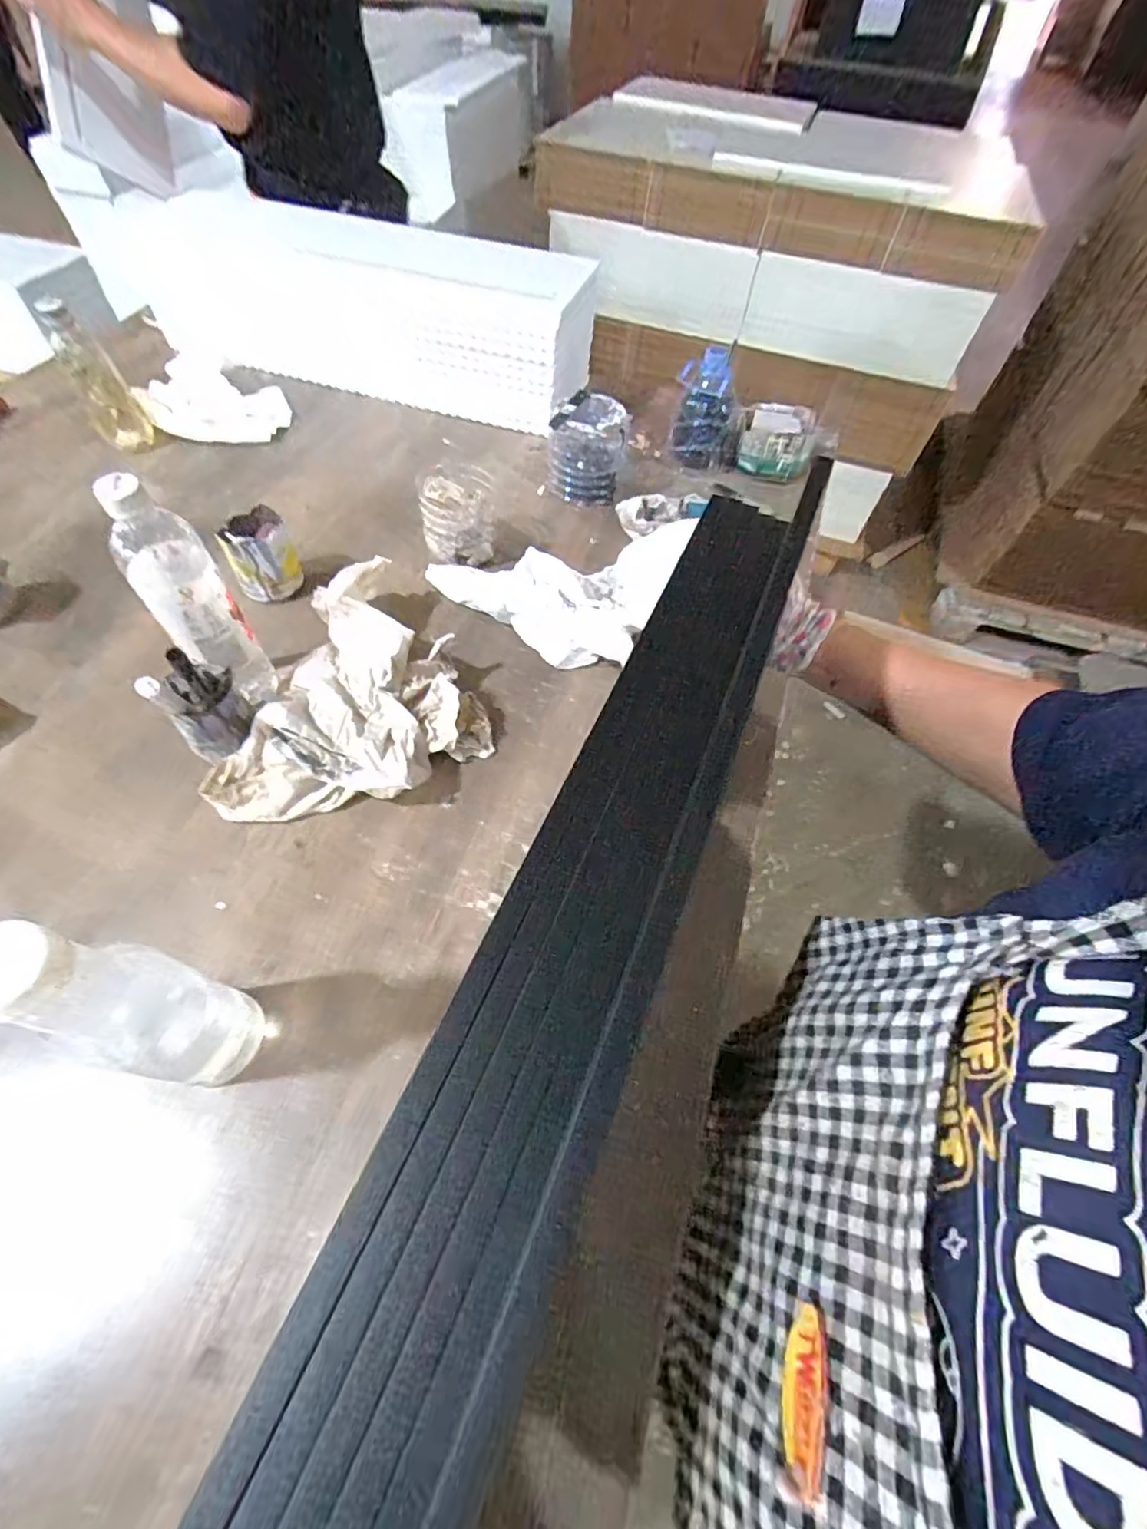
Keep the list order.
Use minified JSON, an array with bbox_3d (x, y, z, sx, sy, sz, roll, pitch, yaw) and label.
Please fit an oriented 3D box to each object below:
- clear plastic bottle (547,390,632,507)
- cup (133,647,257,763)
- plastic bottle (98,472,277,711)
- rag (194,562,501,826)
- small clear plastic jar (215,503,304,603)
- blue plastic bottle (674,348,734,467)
[{"bbox_3d":[0.019,-0.411,0.778,0.100,0.107,0.083,1,56,-1],"label":"clear plastic bottle"},{"bbox_3d":[-0.323,-0.053,0.519,0.063,0.131,0.060,1,56,-1],"label":"cup"},{"bbox_3d":[-0.319,-0.128,0.508,0.064,0.224,0.066,-34,64,-22],"label":"plastic bottle"},{"bbox_3d":[-0.206,-0.083,0.572,0.243,0.078,0.263,-3,56,-4],"label":"rag"},{"bbox_3d":[-0.342,-0.229,0.655,0.067,0.090,0.067,-21,59,-15],"label":"small clear plastic jar"},{"bbox_3d":[0.176,-0.481,0.807,0.077,0.125,0.062,12,57,6],"label":"blue plastic bottle"}]

